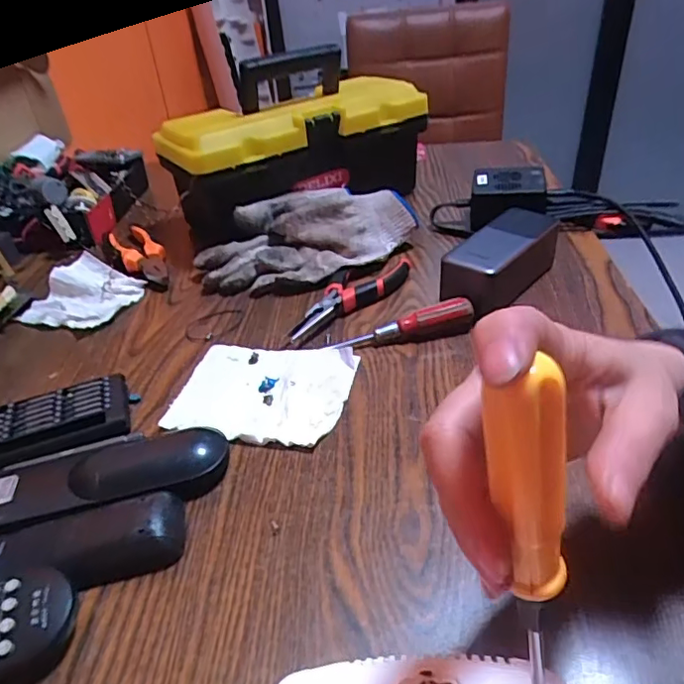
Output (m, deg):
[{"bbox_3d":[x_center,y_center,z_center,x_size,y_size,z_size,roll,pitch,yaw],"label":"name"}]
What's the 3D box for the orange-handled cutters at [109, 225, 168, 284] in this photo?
[{"bbox_3d":[-0.219,-0.097,0.605,0.042,0.021,0.129,-23,40,-22],"label":"orange-handled cutters"}]

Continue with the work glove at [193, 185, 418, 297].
[{"bbox_3d":[-0.036,-0.106,0.572,0.212,0.055,0.124,-26,41,-26],"label":"work glove"}]

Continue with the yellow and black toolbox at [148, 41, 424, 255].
[{"bbox_3d":[-0.046,-0.219,0.634,0.300,0.176,0.126,-22,40,-21],"label":"yellow and black toolbox"}]

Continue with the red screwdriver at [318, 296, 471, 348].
[{"bbox_3d":[0.047,-0.014,0.459,0.119,0.025,0.021,-11,37,-7],"label":"red screwdriver"}]

